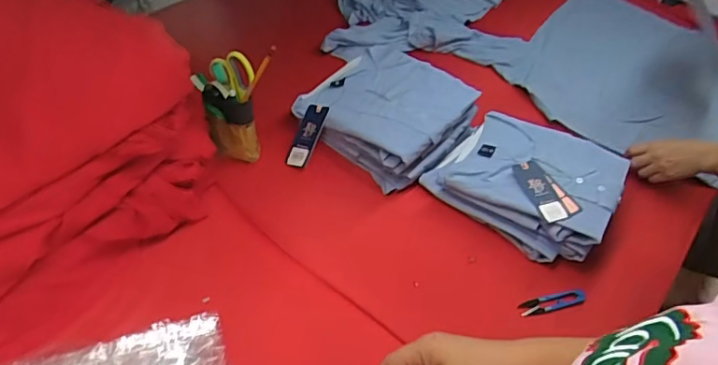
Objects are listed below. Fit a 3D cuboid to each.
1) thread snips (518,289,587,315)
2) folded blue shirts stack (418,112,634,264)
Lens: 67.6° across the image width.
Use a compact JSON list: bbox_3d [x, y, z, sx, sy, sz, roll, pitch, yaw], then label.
[{"bbox_3d":[0.291,0.179,0.805,0.104,0.011,0.026,-8,46,-11],"label":"thread snips"},{"bbox_3d":[0.294,-0.004,0.933,0.288,0.079,0.241,31,51,25],"label":"folded blue shirts stack"}]

